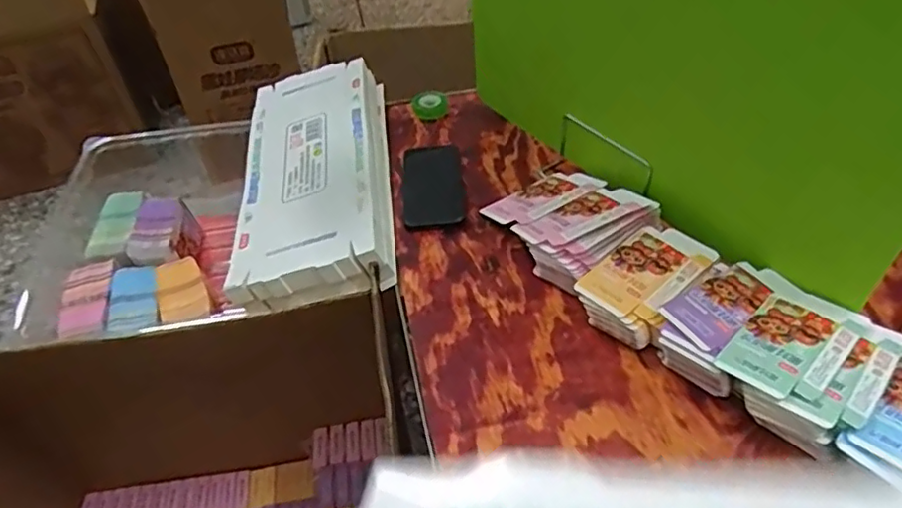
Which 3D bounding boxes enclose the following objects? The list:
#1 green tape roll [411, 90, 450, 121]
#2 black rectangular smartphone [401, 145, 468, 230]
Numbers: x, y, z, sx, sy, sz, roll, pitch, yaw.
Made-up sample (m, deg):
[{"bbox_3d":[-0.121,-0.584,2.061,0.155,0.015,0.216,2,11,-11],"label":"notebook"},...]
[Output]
[{"bbox_3d":[-0.032,-0.236,0.951,0.055,0.023,0.048,-6,45,-2],"label":"green tape roll"},{"bbox_3d":[-0.025,-0.095,0.813,0.082,0.007,0.164,-5,45,-1],"label":"black rectangular smartphone"}]

